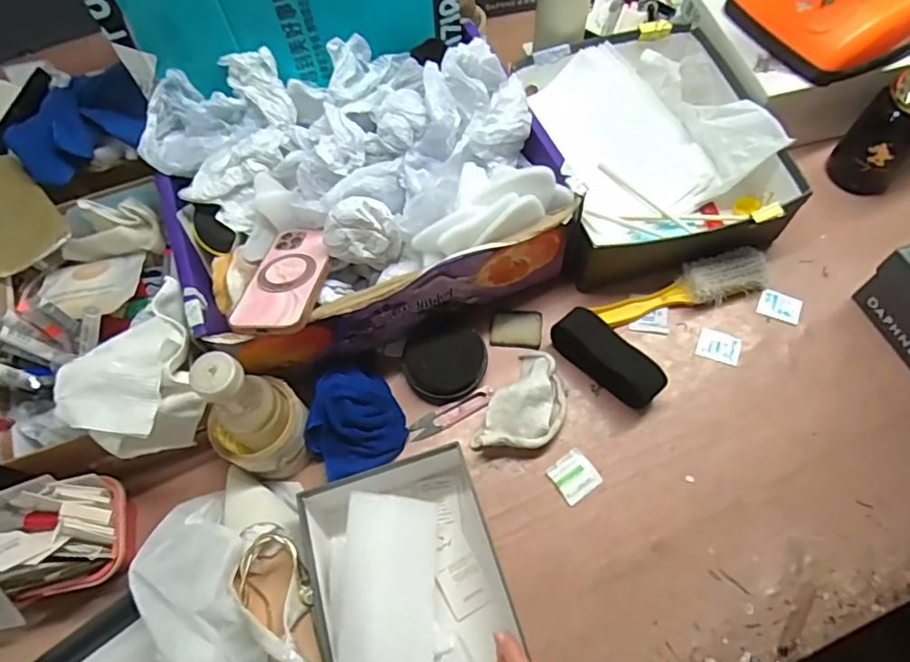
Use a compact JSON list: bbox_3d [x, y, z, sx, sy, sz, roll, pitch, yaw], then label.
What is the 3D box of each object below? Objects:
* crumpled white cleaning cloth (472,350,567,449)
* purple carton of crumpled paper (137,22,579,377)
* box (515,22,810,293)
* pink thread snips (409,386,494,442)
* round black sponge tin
[{"bbox_3d":[0.079,0.081,0.618,0.075,0.046,0.125,28,69,16],"label":"crumpled white cleaning cloth"},{"bbox_3d":[-0.107,-0.157,0.635,0.377,0.180,0.296,-23,65,-8],"label":"purple carton of crumpled paper"},{"bbox_3d":[0.234,-0.223,0.722,0.266,0.103,0.322,-12,64,-2],"label":"box"},{"bbox_3d":[-0.003,0.092,0.643,0.100,0.011,0.022,-24,65,-8],"label":"pink thread snips"},{"bbox_3d":[-0.010,0.034,0.645,0.092,0.023,0.086,-1,64,3],"label":"round black sponge tin"}]

